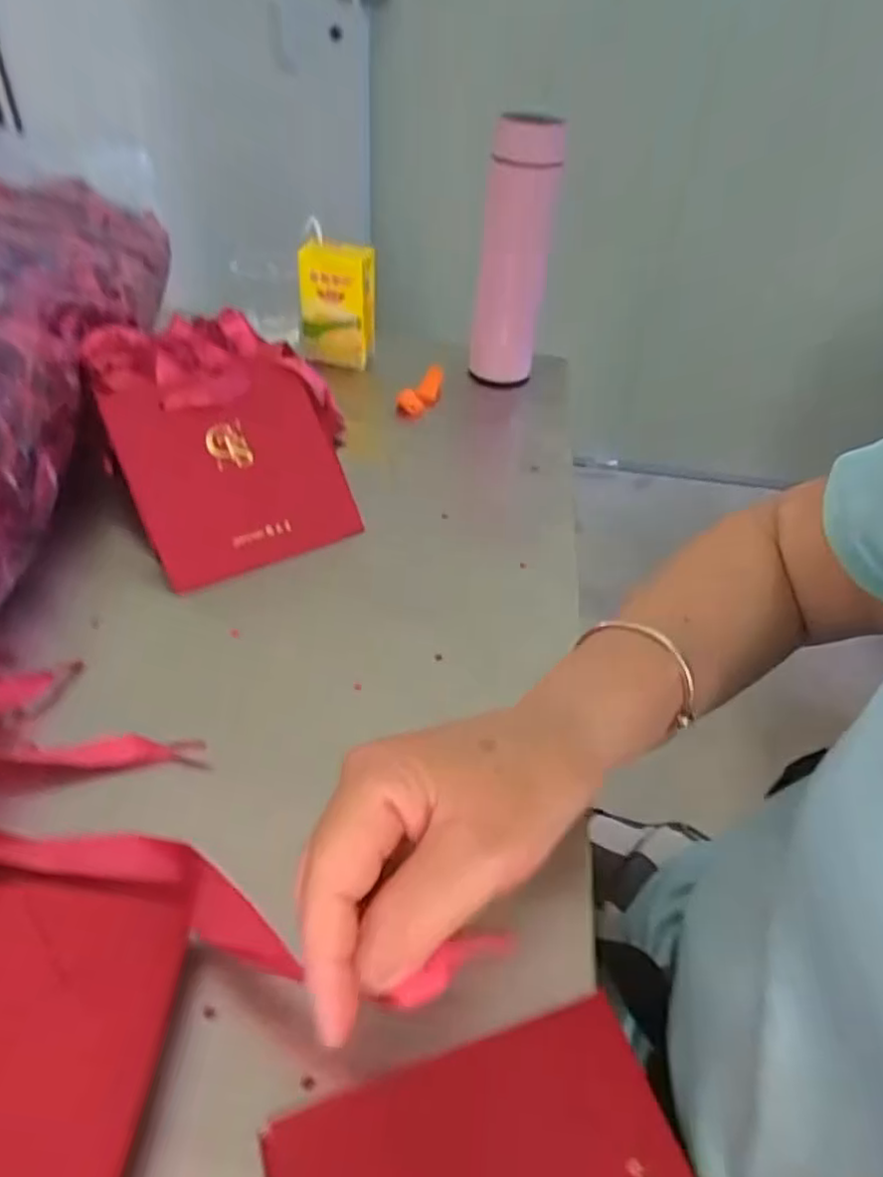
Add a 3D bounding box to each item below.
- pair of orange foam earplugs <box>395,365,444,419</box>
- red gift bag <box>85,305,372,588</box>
[{"bbox_3d":[-0.018,-0.190,0.646,0.050,0.037,0.019,-23,49,-27],"label":"pair of orange foam earplugs"},{"bbox_3d":[-0.159,-0.117,0.510,0.168,0.085,0.218,-18,87,-28],"label":"red gift bag"}]

